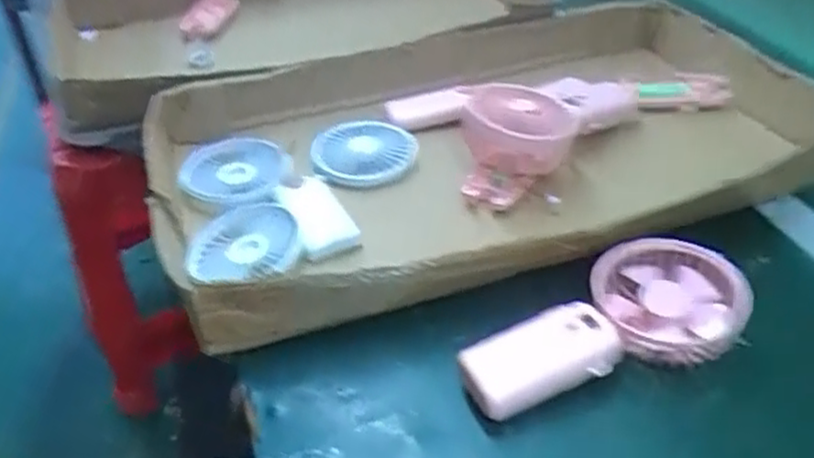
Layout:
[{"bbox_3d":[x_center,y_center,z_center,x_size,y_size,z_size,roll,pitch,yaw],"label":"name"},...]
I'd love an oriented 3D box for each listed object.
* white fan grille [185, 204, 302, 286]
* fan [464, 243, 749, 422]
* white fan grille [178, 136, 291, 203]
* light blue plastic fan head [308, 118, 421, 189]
[{"bbox_3d":[-0.123,0.011,0.558,0.090,0.009,0.072,-10,57,13],"label":"white fan grille"},{"bbox_3d":[0.124,0.057,0.471,0.190,0.035,0.086,-12,39,-8],"label":"fan"},{"bbox_3d":[-0.143,-0.052,0.626,0.091,0.011,0.088,3,40,11],"label":"white fan grille"},{"bbox_3d":[-0.037,-0.070,0.643,0.089,0.013,0.089,-4,39,2],"label":"light blue plastic fan head"}]

